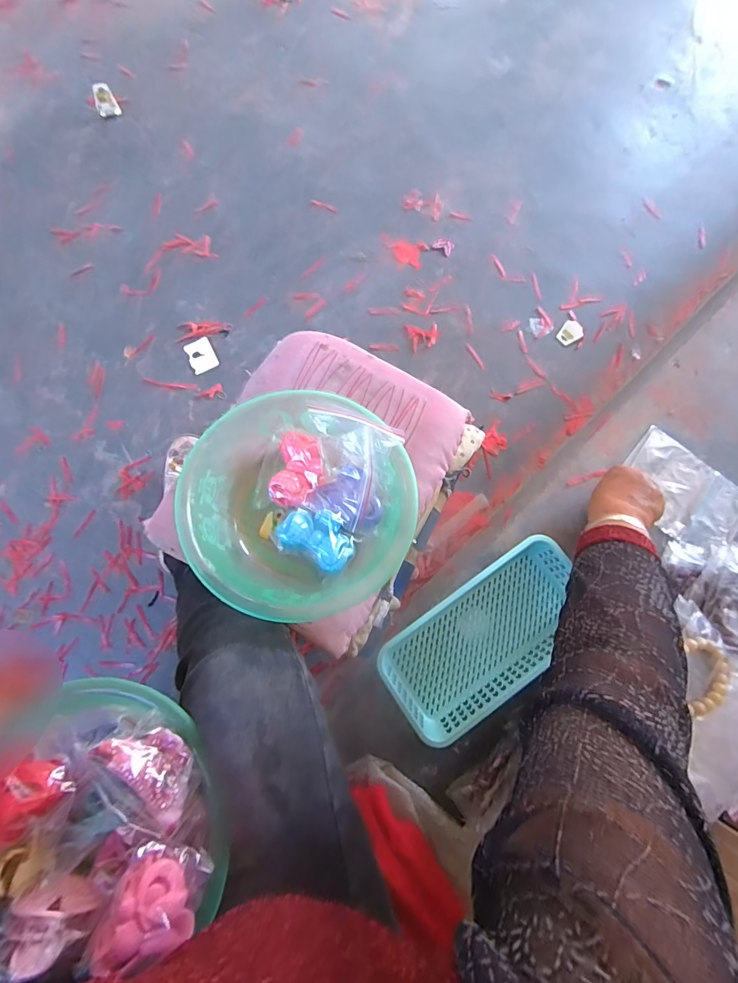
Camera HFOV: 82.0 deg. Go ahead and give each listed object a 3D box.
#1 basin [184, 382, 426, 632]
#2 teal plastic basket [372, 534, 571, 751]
[{"bbox_3d":[-0.071,0.008,0.456,0.222,0.076,0.241,0,78,-1],"label":"basin"},{"bbox_3d":[0.144,0.177,0.526,0.267,0.047,0.122,-35,81,-8],"label":"teal plastic basket"}]

